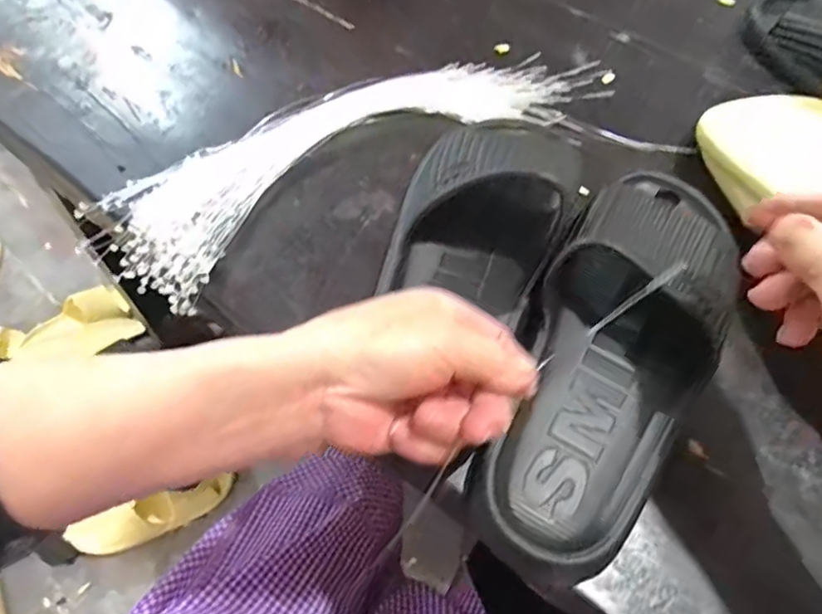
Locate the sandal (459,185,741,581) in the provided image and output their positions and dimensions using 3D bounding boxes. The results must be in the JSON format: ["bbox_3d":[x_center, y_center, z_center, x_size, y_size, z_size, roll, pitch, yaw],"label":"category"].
[{"bbox_3d":[0.118,0.017,0.323,0.103,0.077,0.249,32,63,15],"label":"sandal"}]

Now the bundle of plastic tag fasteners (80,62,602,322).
[{"bbox_3d":[-0.028,-0.120,0.432,0.407,0.025,0.113,-27,64,-17],"label":"bundle of plastic tag fasteners"}]

